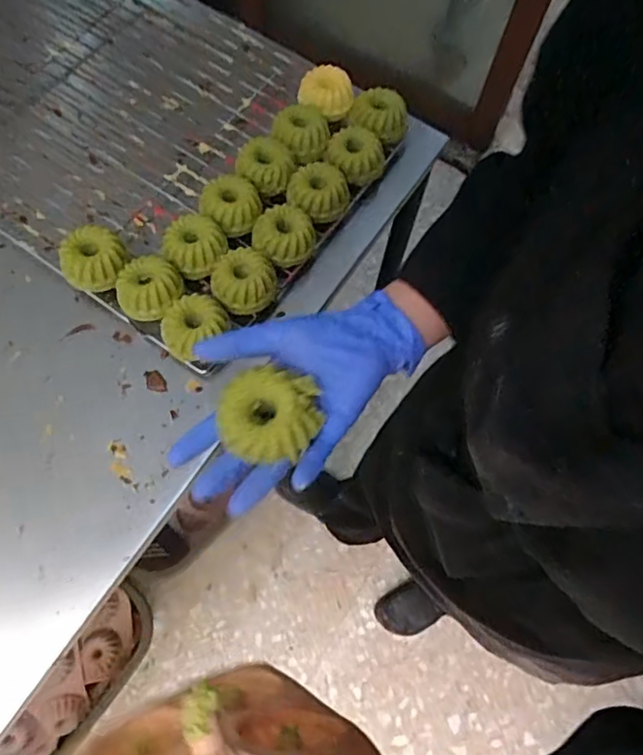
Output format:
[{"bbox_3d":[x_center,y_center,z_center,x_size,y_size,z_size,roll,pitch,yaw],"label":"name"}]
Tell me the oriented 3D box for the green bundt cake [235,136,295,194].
[{"bbox_3d":[-0.066,-0.238,0.680,0.060,0.035,0.064,1,68,-4],"label":"green bundt cake"}]

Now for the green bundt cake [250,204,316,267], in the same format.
[{"bbox_3d":[-0.043,-0.153,0.647,0.060,0.028,0.061,1,68,-4],"label":"green bundt cake"}]

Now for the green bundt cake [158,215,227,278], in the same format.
[{"bbox_3d":[-0.135,-0.139,0.634,0.068,0.043,0.066,-16,70,-10],"label":"green bundt cake"}]

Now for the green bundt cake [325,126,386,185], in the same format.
[{"bbox_3d":[0.036,-0.257,0.693,0.058,0.038,0.060,1,68,-4],"label":"green bundt cake"}]

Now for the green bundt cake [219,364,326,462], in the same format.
[{"bbox_3d":[-0.035,0.023,0.388,0.062,0.028,0.055,15,64,5],"label":"green bundt cake"}]

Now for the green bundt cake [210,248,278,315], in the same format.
[{"bbox_3d":[-0.081,-0.101,0.622,0.068,0.032,0.062,0,68,-4],"label":"green bundt cake"}]

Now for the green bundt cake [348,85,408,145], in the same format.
[{"bbox_3d":[0.068,-0.314,0.714,0.067,0.032,0.054,19,68,4],"label":"green bundt cake"}]

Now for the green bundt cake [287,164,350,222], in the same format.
[{"bbox_3d":[-0.006,-0.208,0.669,0.063,0.033,0.063,1,68,-4],"label":"green bundt cake"}]

